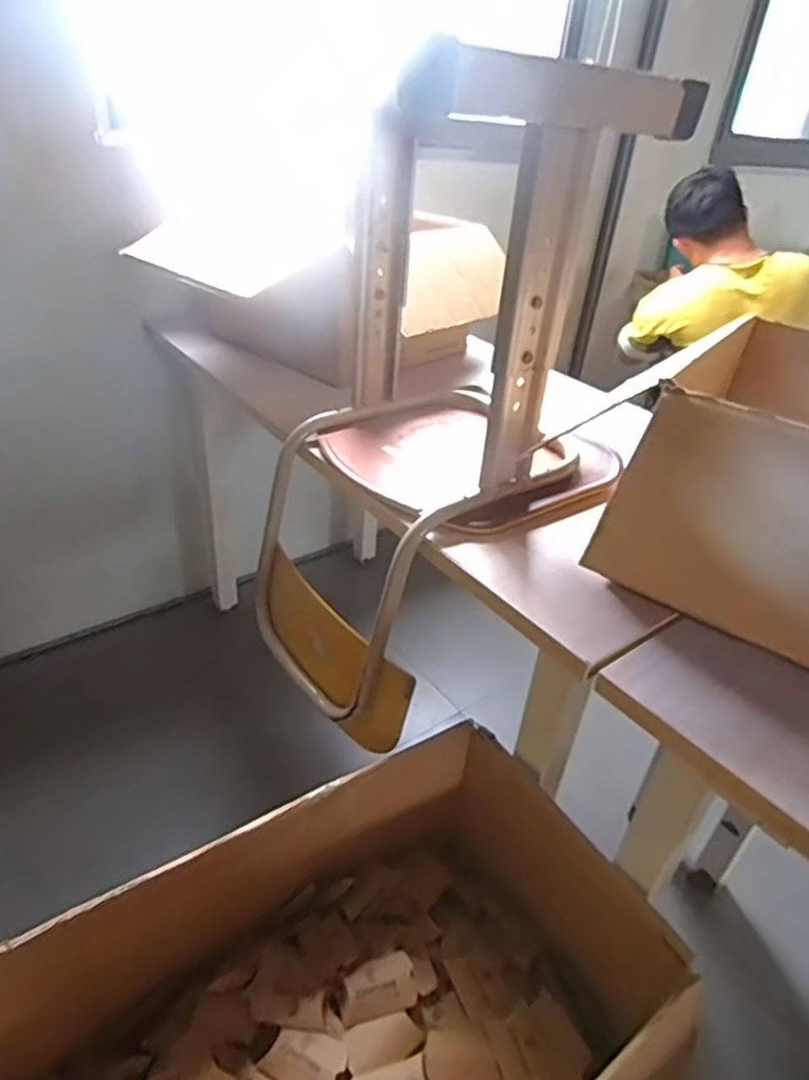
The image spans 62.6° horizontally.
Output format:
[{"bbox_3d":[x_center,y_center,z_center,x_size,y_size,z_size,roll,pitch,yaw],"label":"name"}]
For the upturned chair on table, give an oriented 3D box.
[{"bbox_3d":[-0.004,-0.174,0.915,0.396,0.731,0.441,-23,43,-36],"label":"upturned chair on table"}]

